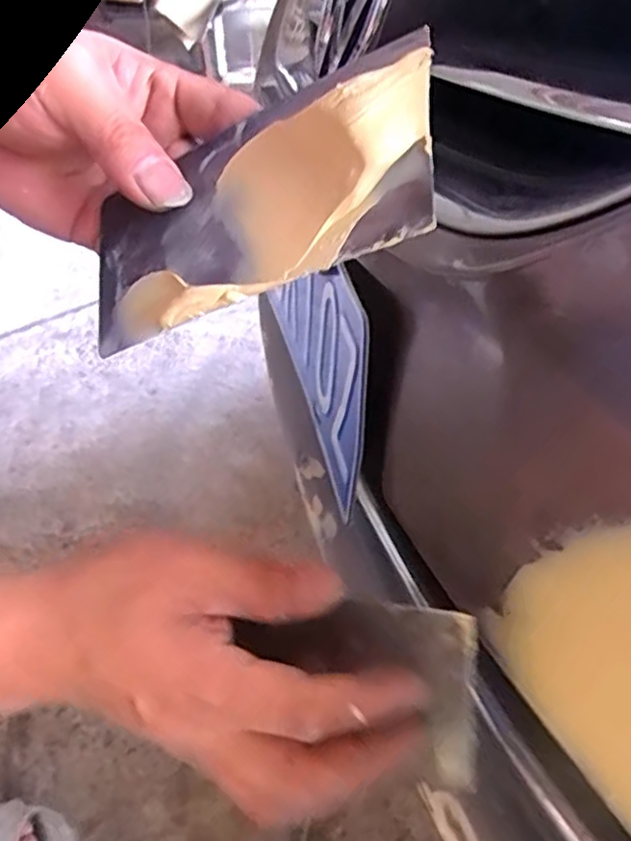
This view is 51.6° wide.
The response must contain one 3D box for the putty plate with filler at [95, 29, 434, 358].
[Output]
[{"bbox_3d":[-0.025,-0.074,0.220,0.134,0.013,0.070,-18,66,22],"label":"putty plate with filler"}]

